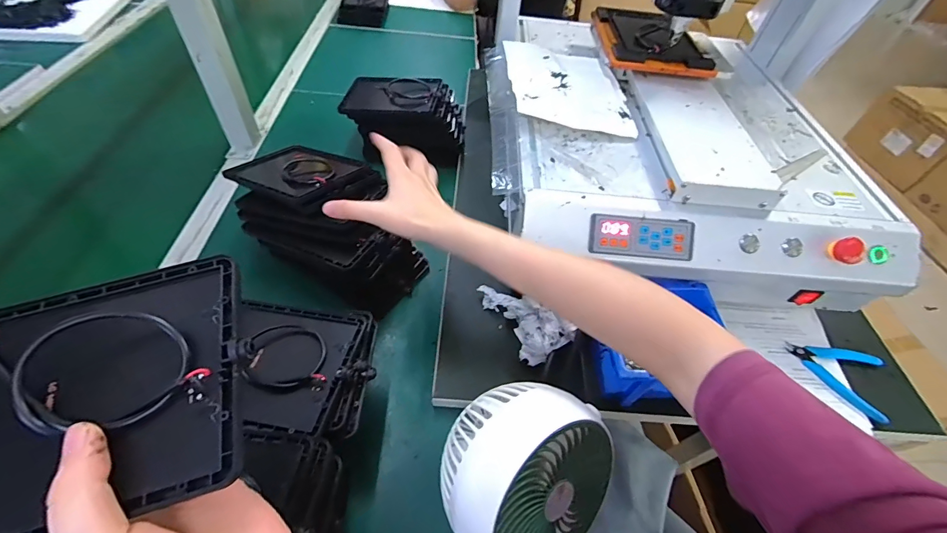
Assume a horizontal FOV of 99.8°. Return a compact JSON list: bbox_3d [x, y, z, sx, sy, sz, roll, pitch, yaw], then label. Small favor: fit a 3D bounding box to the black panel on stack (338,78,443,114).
[{"bbox_3d":[-0.145,-0.307,0.705,0.164,0.011,0.114,3,53,8],"label":"black panel on stack"}]

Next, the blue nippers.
[{"bbox_3d":[0.464,0.123,0.501,0.089,0.008,0.114,-32,61,-28],"label":"blue nippers"}]

